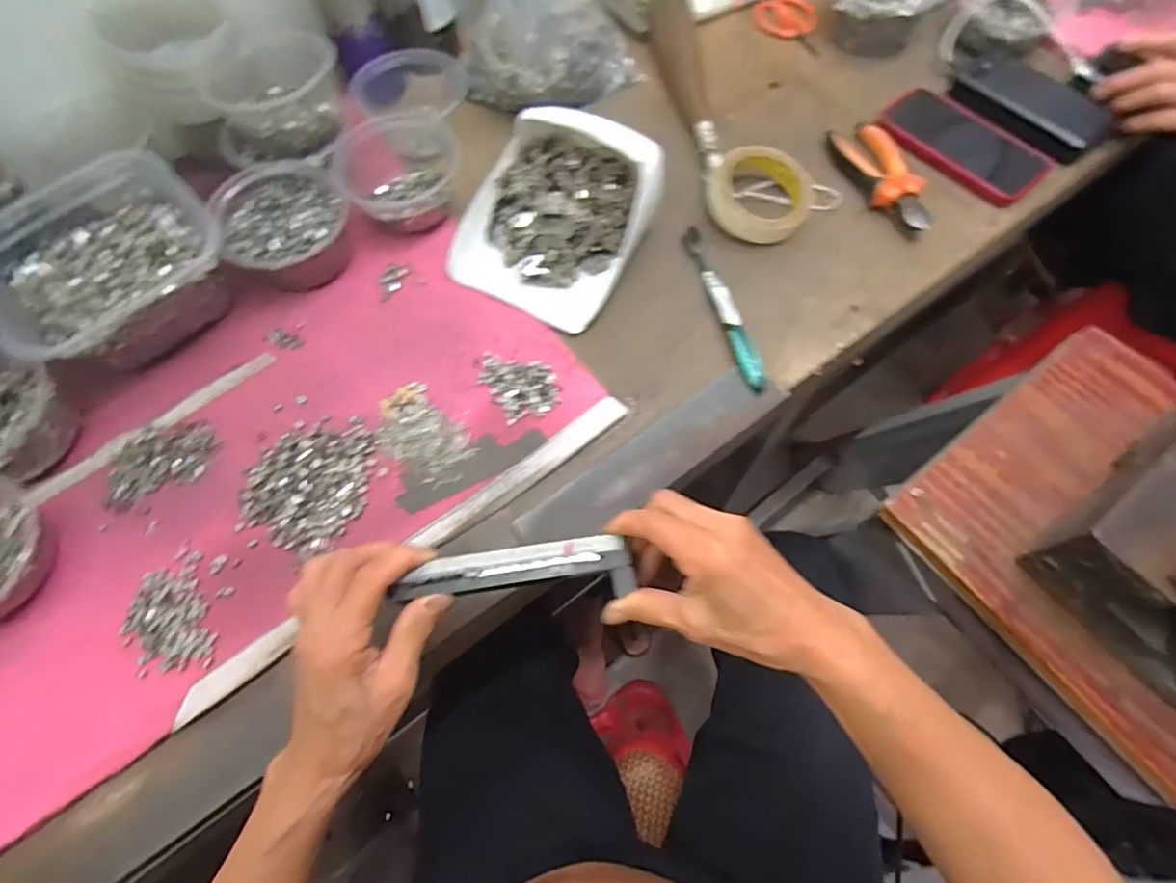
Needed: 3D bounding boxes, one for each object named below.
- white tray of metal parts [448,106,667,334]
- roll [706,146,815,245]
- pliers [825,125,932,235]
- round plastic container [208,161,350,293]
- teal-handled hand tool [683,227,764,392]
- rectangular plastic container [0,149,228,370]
[{"bbox_3d":[-0.028,-0.209,0.506,0.157,0.071,0.172,24,70,9],"label":"white tray of metal parts"},{"bbox_3d":[0.166,-0.238,0.545,0.096,0.032,0.091,1,70,-2],"label":"roll"},{"bbox_3d":[0.295,-0.268,0.562,0.049,0.026,0.142,-19,72,-9],"label":"pliers"},{"bbox_3d":[-0.272,-0.197,0.516,0.106,0.056,0.114,-1,65,1],"label":"round plastic container"},{"bbox_3d":[0.121,-0.123,0.505,0.017,0.019,0.173,-14,71,-7],"label":"teal-handled hand tool"},{"bbox_3d":[-0.420,-0.159,0.489,0.189,0.065,0.175,42,74,12],"label":"rectangular plastic container"}]

